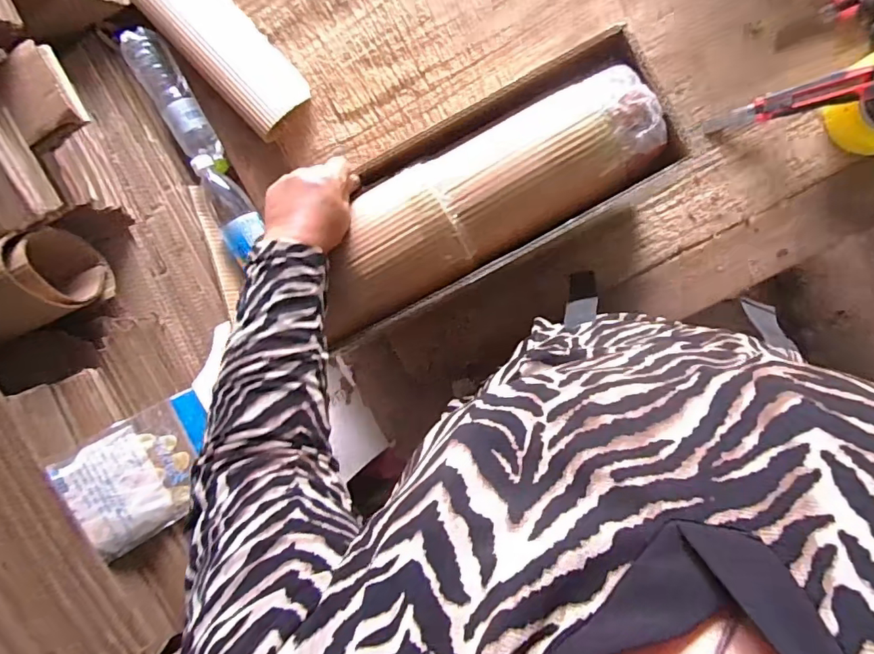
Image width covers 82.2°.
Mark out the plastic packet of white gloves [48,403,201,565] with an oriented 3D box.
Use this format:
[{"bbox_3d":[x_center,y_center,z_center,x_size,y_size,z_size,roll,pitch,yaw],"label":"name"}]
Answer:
[{"bbox_3d":[-0.346,0.178,0.581,0.019,0.142,0.136,-14,102,32],"label":"plastic packet of white gloves"}]

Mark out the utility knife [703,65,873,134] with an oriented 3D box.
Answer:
[{"bbox_3d":[0.460,-0.292,0.649,0.196,0.028,0.038,-7,97,29],"label":"utility knife"}]

